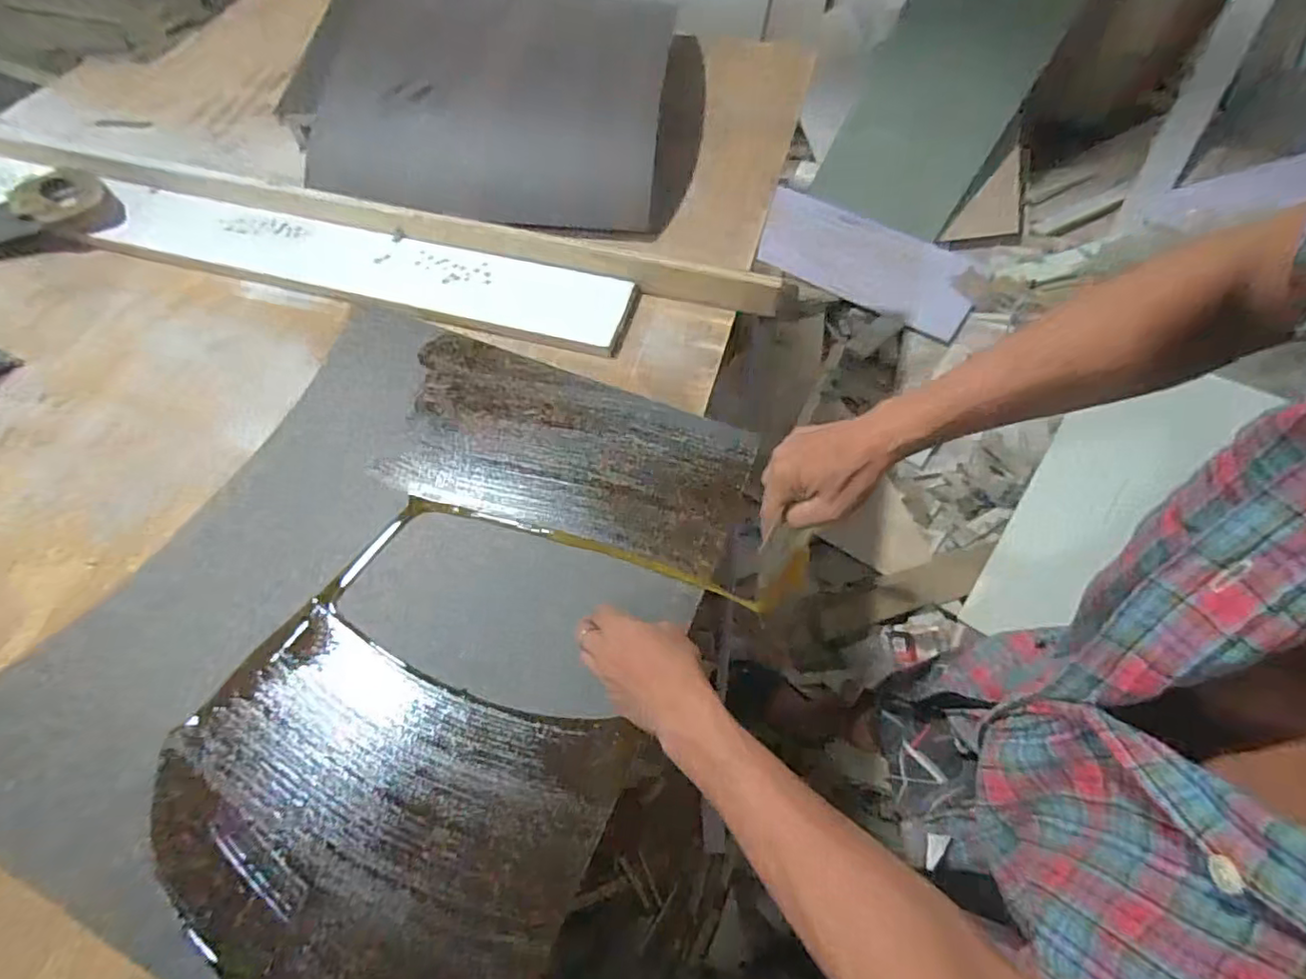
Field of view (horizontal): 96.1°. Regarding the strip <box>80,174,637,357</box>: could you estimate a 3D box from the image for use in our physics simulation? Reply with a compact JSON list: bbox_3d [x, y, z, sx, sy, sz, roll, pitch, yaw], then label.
[{"bbox_3d":[-0.427,-0.326,0.841,0.800,0.028,0.126,15,61,8],"label":"strip"}]

